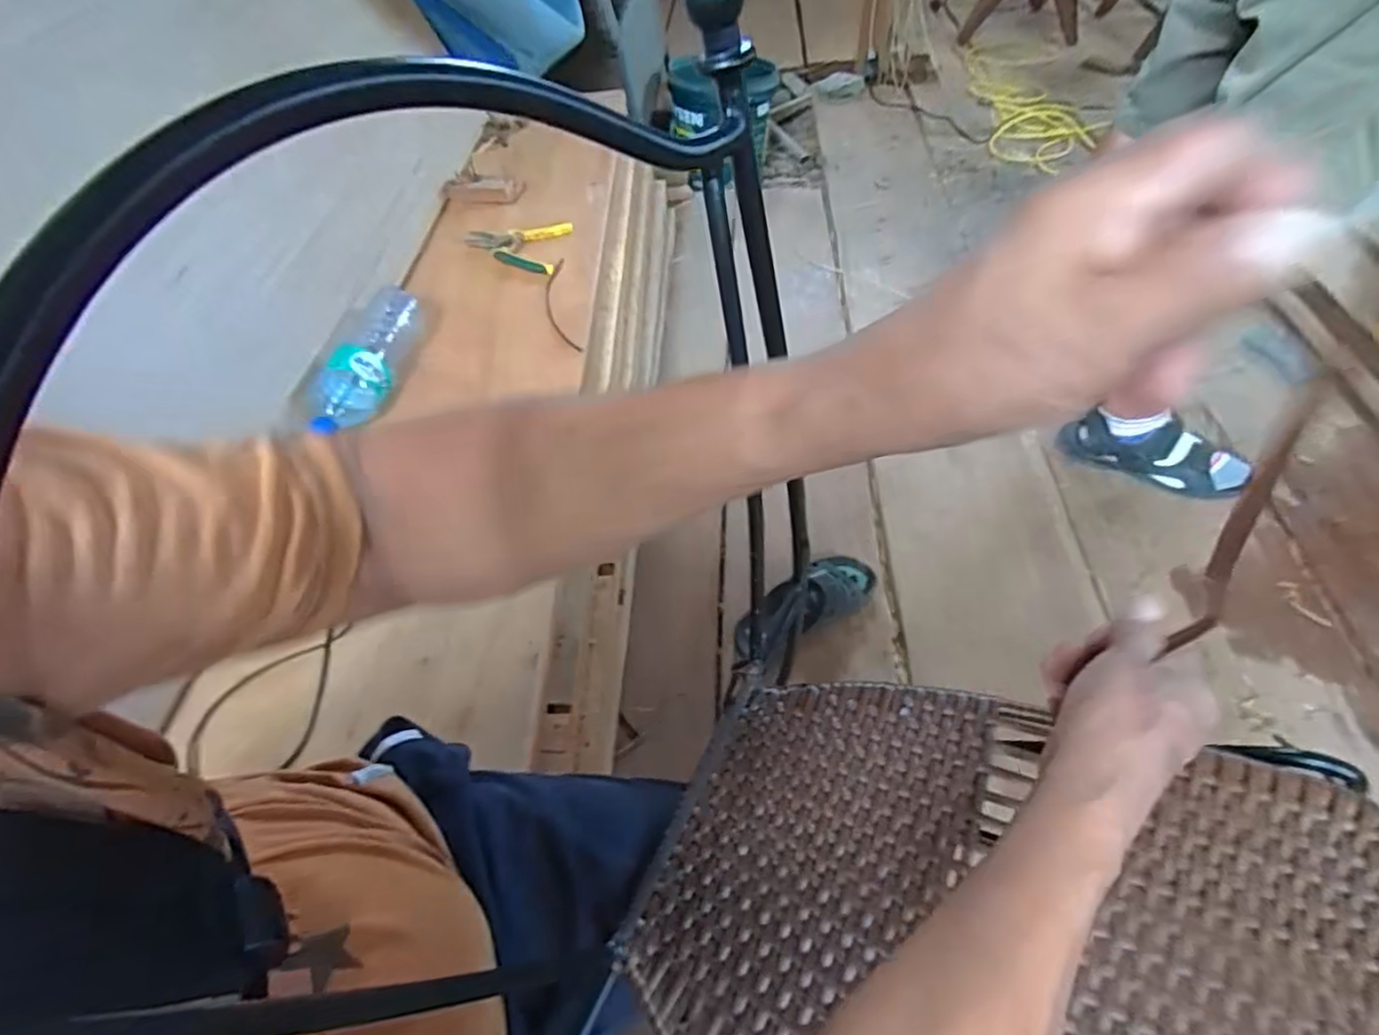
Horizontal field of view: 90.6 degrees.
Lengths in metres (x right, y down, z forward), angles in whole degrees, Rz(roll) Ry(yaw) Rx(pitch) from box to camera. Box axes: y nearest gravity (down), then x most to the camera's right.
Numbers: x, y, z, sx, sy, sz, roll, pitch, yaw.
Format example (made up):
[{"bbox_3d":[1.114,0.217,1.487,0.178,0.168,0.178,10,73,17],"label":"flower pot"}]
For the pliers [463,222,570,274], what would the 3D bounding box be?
[{"bbox_3d":[-0.293,-0.455,1.146,0.165,0.025,0.125,6,52,7],"label":"pliers"}]

